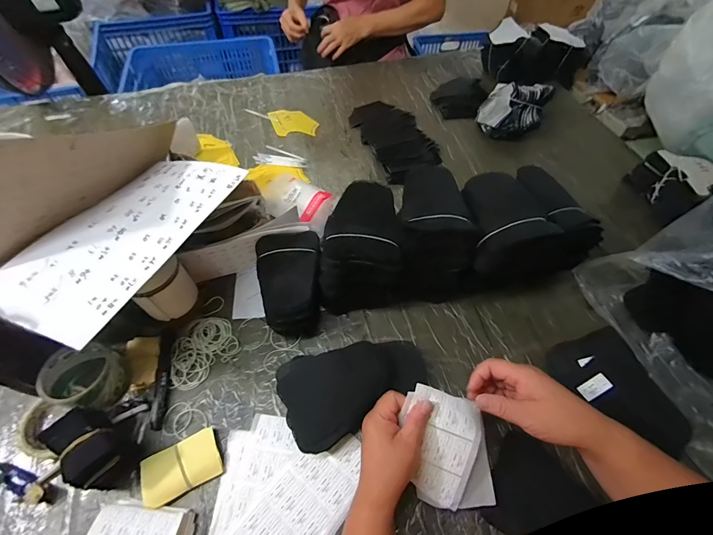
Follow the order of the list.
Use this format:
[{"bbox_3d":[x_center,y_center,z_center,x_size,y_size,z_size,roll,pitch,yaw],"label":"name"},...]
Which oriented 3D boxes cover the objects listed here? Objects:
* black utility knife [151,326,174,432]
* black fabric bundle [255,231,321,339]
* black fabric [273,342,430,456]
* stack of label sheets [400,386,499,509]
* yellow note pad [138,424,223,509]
[{"bbox_3d":[-0.289,0.161,0.502,0.020,0.012,0.146,-9,57,-7],"label":"black utility knife"},{"bbox_3d":[-0.106,0.027,0.556,0.100,0.096,0.167,-8,57,-6],"label":"black fabric bundle"},{"bbox_3d":[0.000,0.171,0.486,0.206,0.057,0.118,-17,58,-12],"label":"black fabric"},{"bbox_3d":[0.104,0.209,0.398,0.096,0.020,0.137,-11,86,5],"label":"stack of label sheets"},{"bbox_3d":[-0.228,0.259,0.437,0.091,0.007,0.060,-23,63,-22],"label":"yellow note pad"}]

